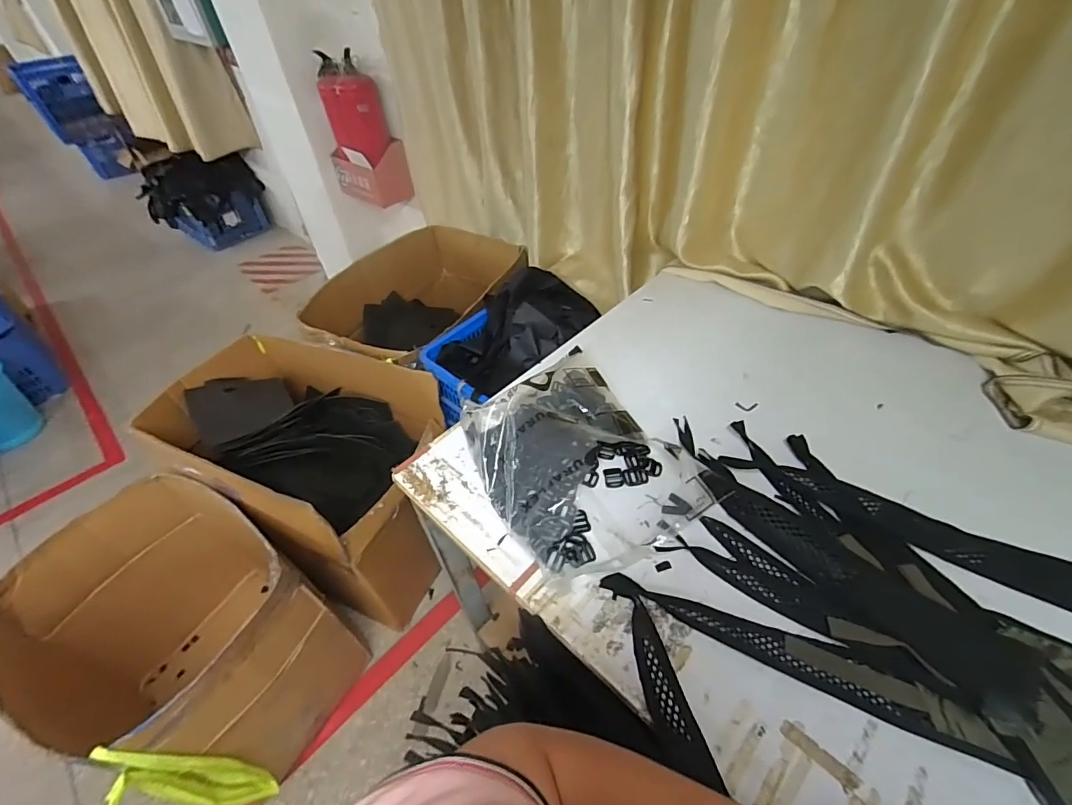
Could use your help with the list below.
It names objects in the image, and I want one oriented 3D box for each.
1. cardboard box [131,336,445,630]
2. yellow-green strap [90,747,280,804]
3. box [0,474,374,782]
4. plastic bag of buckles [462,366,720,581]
[{"bbox_3d":[-0.578,0.195,1.270,0.613,0.522,0.477,16,48,20],"label":"cardboard box"},{"bbox_3d":[-0.585,0.668,0.807,0.088,0.372,0.074,-11,45,-6],"label":"yellow-green strap"},{"bbox_3d":[-0.741,0.523,1.043,0.549,0.496,0.502,12,47,17],"label":"box"},{"bbox_3d":[0.057,0.072,0.660,0.266,0.083,0.319,-26,48,-19],"label":"plastic bag of buckles"}]

